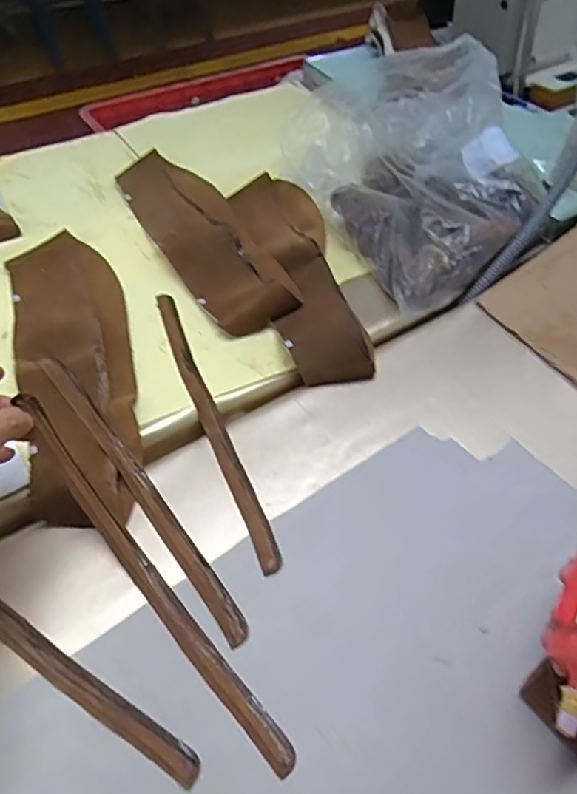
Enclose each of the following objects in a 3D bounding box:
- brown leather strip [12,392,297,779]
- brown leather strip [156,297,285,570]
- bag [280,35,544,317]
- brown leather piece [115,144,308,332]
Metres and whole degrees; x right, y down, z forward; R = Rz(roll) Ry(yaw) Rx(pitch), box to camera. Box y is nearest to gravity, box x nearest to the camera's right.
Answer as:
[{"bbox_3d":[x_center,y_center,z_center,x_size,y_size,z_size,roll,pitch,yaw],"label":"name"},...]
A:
[{"bbox_3d":[-0.098,0.127,0.410,0.017,0.062,0.301,-35,74,-25],"label":"brown leather strip"},{"bbox_3d":[-0.073,0.013,0.532,0.020,0.006,0.319,-18,55,-15],"label":"brown leather strip"},{"bbox_3d":[0.146,-0.292,0.701,0.243,0.131,0.370,-21,56,-17],"label":"bag"},{"bbox_3d":[-0.104,-0.199,0.674,0.104,0.033,0.348,-23,56,-18],"label":"brown leather piece"}]

